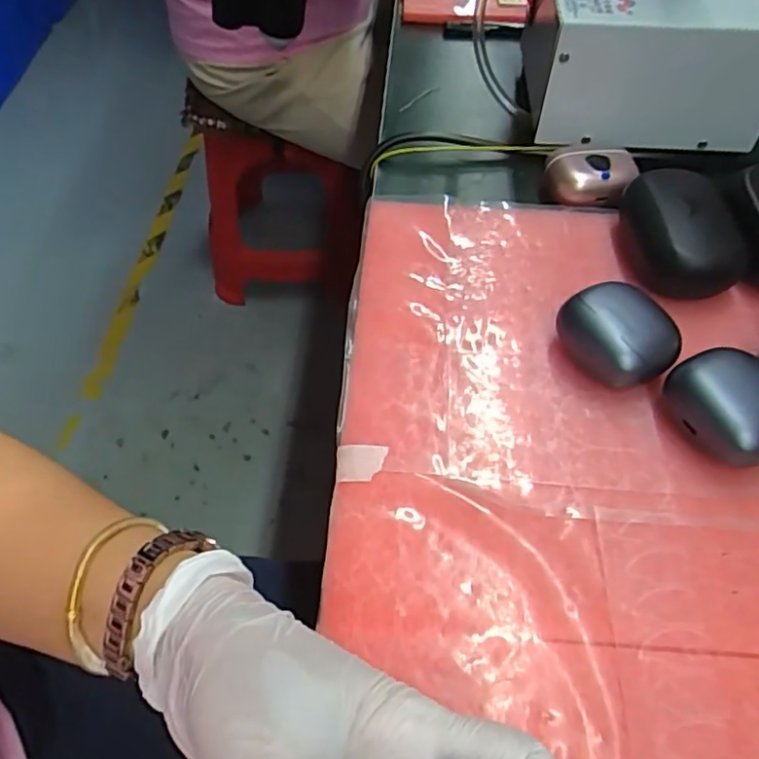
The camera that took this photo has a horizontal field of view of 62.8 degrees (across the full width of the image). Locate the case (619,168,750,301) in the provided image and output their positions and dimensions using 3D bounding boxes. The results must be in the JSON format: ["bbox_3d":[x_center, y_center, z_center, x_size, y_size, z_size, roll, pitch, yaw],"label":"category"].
[{"bbox_3d":[0.173,-0.088,0.359,0.052,0.034,0.077,4,54,1],"label":"case"}]

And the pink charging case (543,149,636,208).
[{"bbox_3d":[0.139,-0.136,0.414,0.056,0.022,0.039,17,56,10],"label":"pink charging case"}]

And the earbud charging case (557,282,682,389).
[{"bbox_3d":[0.121,-0.024,0.314,0.039,0.030,0.055,-34,62,-23],"label":"earbud charging case"}]

